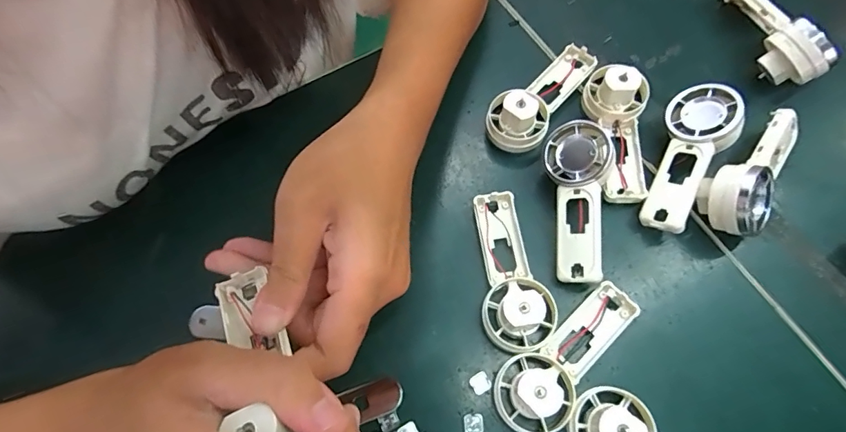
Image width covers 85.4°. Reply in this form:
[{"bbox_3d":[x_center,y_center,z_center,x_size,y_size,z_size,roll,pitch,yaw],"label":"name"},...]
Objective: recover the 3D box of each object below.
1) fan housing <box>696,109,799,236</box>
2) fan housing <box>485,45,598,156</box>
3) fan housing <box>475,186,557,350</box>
[{"bbox_3d":[0.199,-0.025,0.268,0.089,0.035,0.037,-39,71,-13],"label":"fan housing"},{"bbox_3d":[0.079,-0.083,0.302,0.038,0.029,0.093,37,73,16],"label":"fan housing"},{"bbox_3d":[0.047,0.031,0.263,0.038,0.019,0.091,-14,67,-3],"label":"fan housing"}]

